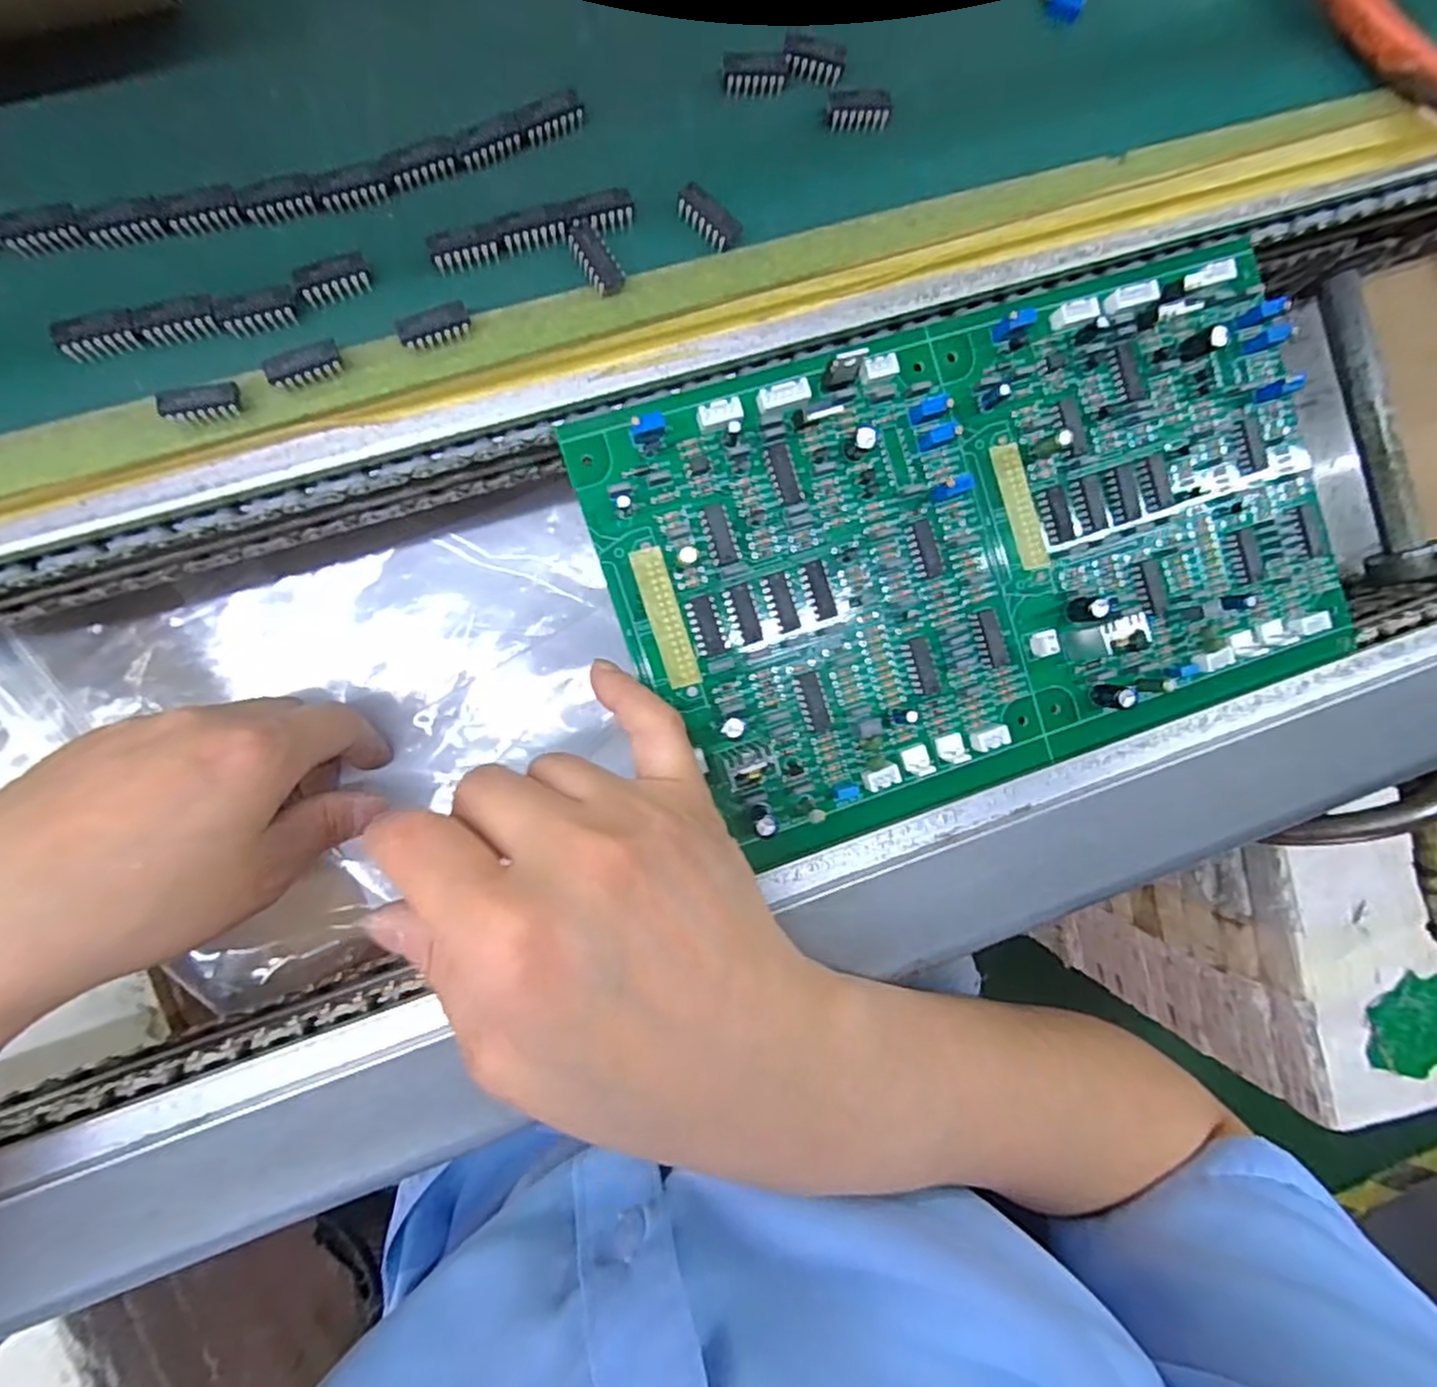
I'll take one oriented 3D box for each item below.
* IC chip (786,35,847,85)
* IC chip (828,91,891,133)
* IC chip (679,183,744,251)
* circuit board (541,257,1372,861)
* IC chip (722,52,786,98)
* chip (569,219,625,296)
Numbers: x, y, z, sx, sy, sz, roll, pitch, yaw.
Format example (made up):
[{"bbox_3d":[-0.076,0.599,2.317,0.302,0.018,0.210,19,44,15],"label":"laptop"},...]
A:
[{"bbox_3d":[0.029,-0.187,0.206,0.018,0.004,0.009,7,90,-8],"label":"IC chip"},{"bbox_3d":[0.042,-0.175,0.208,0.019,0.004,0.009,-2,91,-8],"label":"IC chip"},{"bbox_3d":[-0.003,-0.135,0.199,0.019,0.008,0.008,40,86,-7],"label":"IC chip"},{"bbox_3d":[0.089,-0.050,0.226,0.233,0.011,0.143,-20,94,-7],"label":"circuit board"},{"bbox_3d":[0.011,-0.182,0.205,0.019,0.004,0.010,-4,92,-8],"label":"IC chip"},{"bbox_3d":[-0.034,-0.122,0.195,0.009,0.007,0.020,-33,95,-6],"label":"chip"}]

